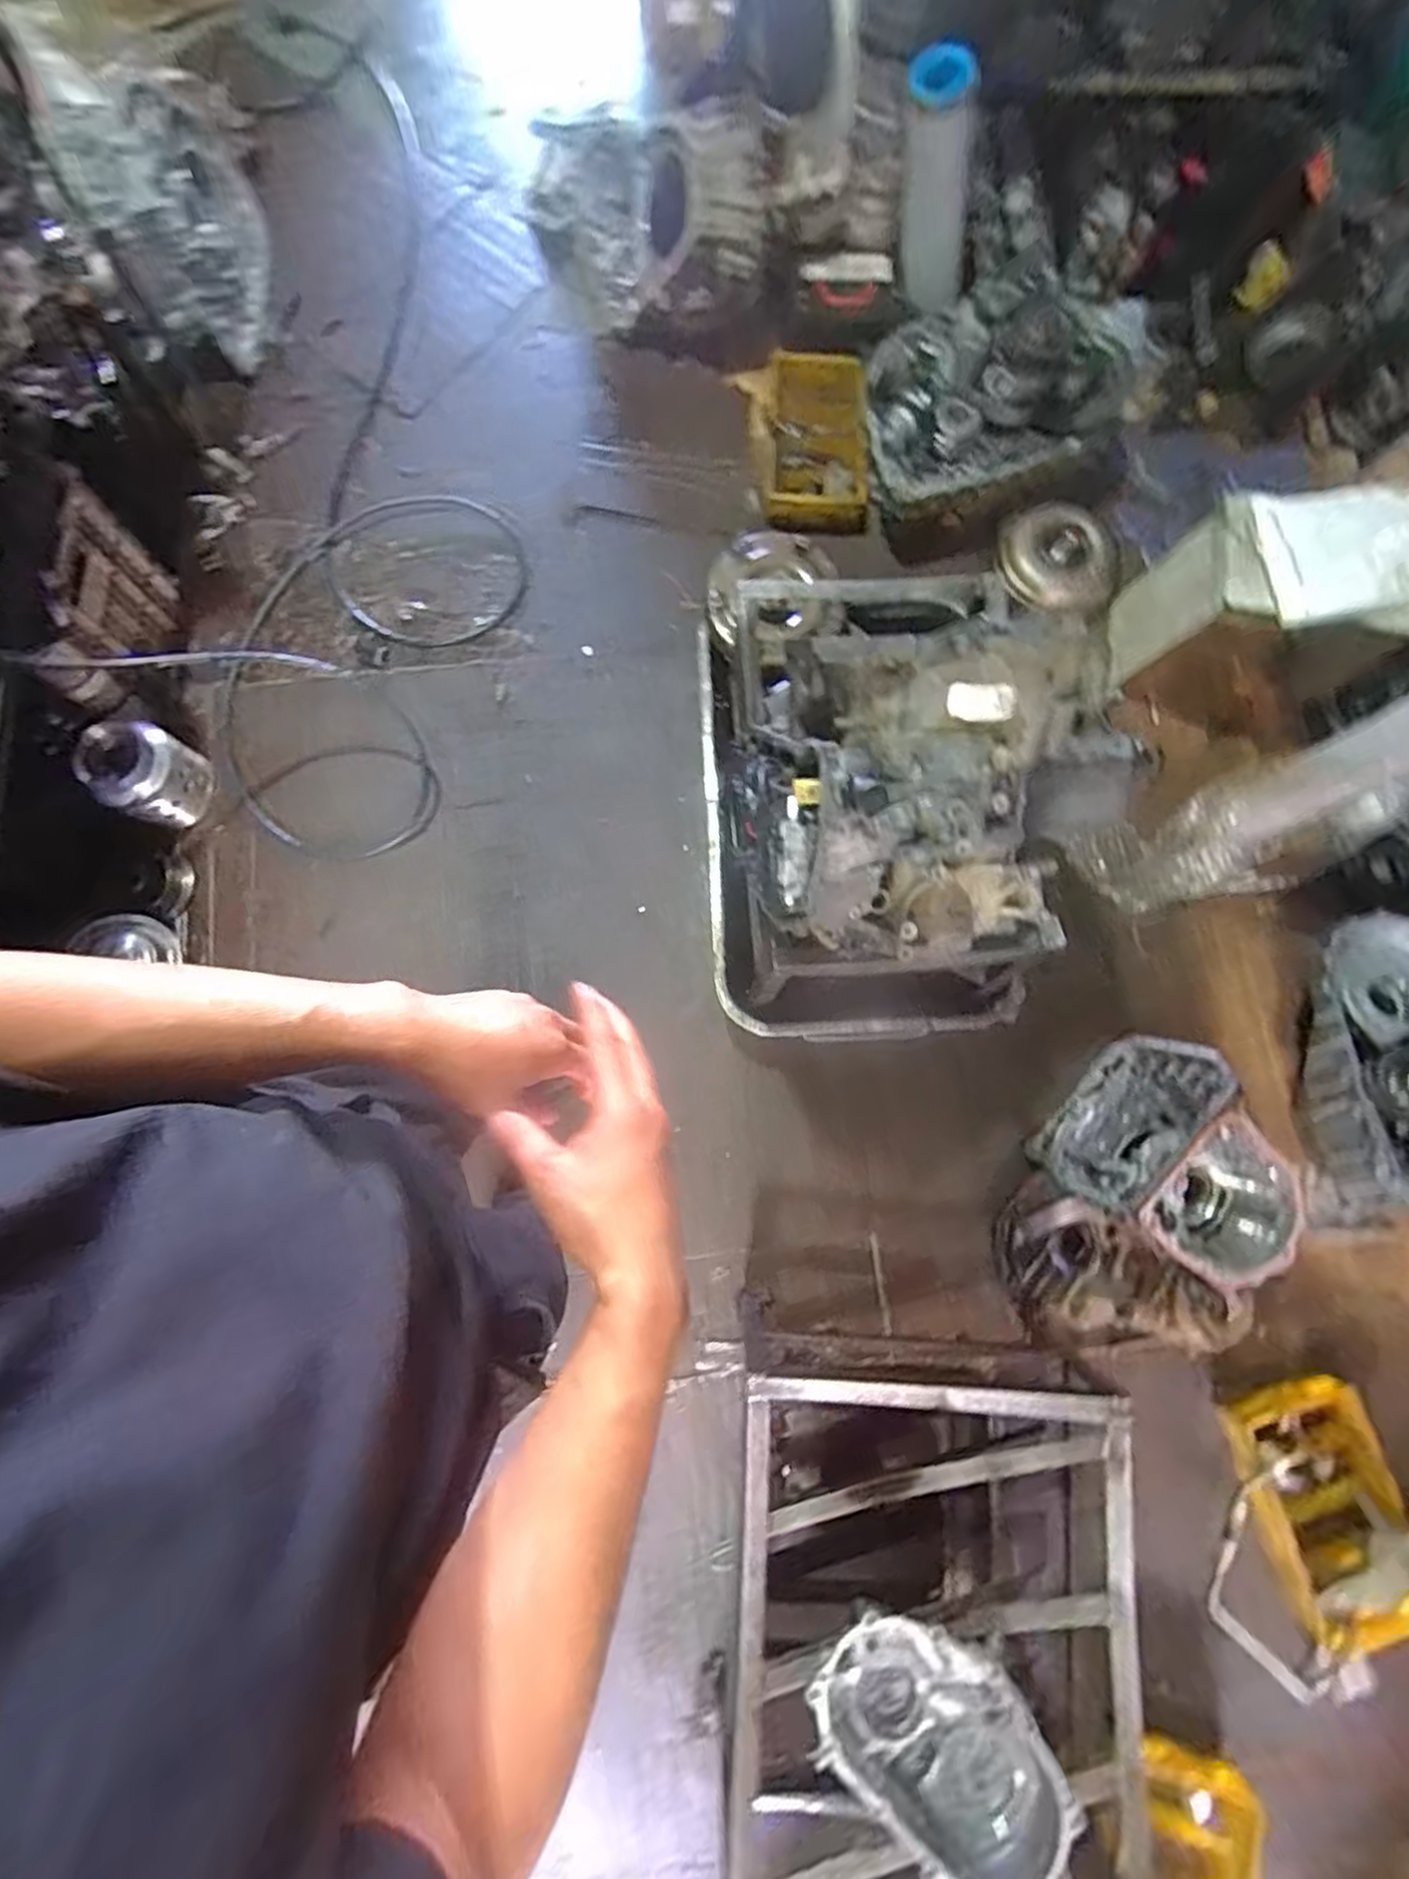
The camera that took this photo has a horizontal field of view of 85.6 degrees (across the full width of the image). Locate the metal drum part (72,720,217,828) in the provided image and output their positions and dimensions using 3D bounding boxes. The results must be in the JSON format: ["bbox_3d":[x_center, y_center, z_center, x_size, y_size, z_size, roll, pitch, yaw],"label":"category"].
[{"bbox_3d":[-0.999,-0.294,1.368,0.135,0.161,0.163,36,80,5],"label":"metal drum part"}]

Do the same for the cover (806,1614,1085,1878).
[{"bbox_3d":[0.264,0.897,0.837,0.196,0.067,0.283,-41,83,-9],"label":"cover"}]

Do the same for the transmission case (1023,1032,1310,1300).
[{"bbox_3d":[0.764,0.354,1.215,0.323,0.223,0.319,41,80,6],"label":"transmission case"}]

